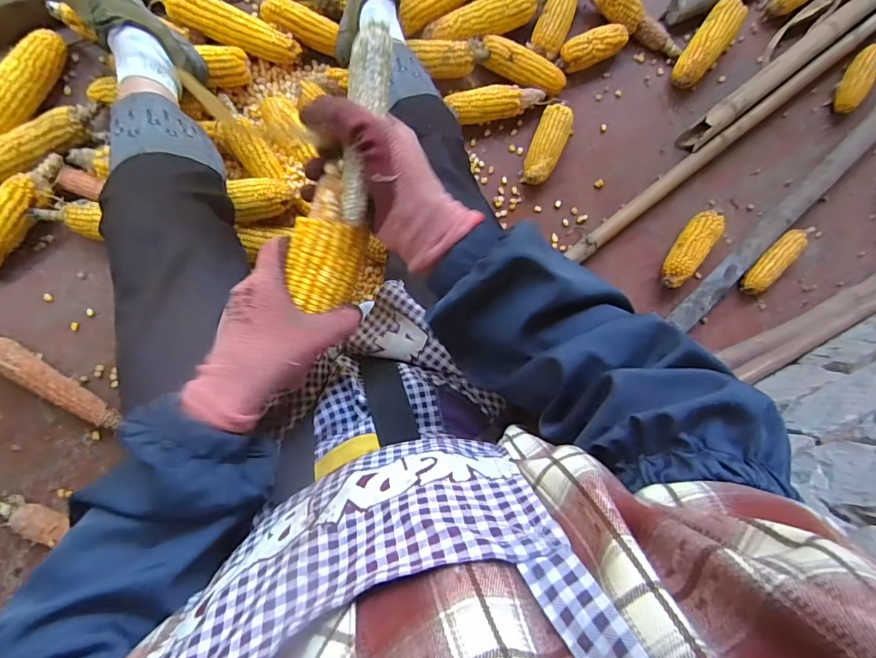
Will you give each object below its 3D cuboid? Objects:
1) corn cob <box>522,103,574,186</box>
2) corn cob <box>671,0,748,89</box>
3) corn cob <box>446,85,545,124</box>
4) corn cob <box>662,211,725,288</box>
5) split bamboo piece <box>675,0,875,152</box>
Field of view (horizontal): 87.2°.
[{"bbox_3d":[0.194,-0.324,0.826,0.059,0.055,0.143,21,88,-9],"label":"corn cob"},{"bbox_3d":[0.513,-0.537,0.871,0.065,0.051,0.188,34,86,-9],"label":"corn cob"},{"bbox_3d":[0.103,-0.397,0.811,0.172,0.052,0.063,-17,94,-9],"label":"corn cob"},{"bbox_3d":[0.461,-0.150,0.838,0.050,0.053,0.161,34,86,-9],"label":"corn cob"},{"bbox_3d":[0.872,-0.664,0.909,1.022,0.032,0.055,-38,97,-7],"label":"split bamboo piece"}]

